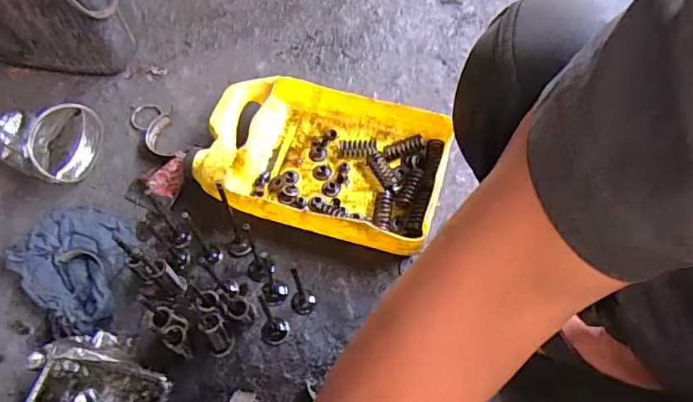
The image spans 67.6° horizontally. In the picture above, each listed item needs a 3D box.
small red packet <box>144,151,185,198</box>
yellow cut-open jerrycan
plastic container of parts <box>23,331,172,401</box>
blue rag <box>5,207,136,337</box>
[{"bbox_3d":[-0.224,-0.034,0.650,0.039,0.023,0.057,12,63,6],"label":"small red packet"},{"bbox_3d":[-0.028,-0.050,0.632,0.278,0.068,0.184,14,63,7],"label":"yellow cut-open jerrycan"},{"bbox_3d":[-0.245,0.183,0.515,0.143,0.052,0.101,10,63,5],"label":"plastic container of parts"},{"bbox_3d":[-0.309,0.065,0.600,0.149,0.027,0.120,37,68,17],"label":"blue rag"}]

